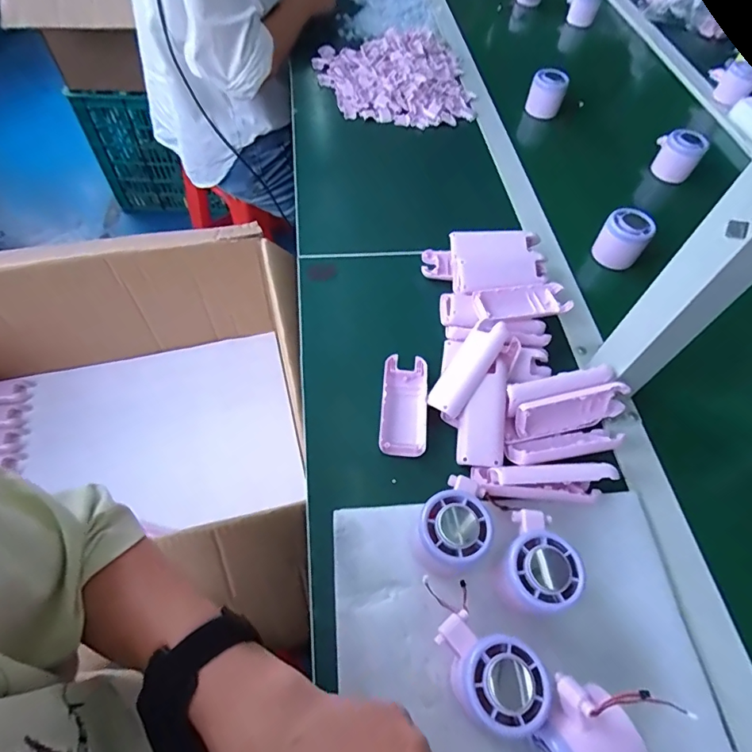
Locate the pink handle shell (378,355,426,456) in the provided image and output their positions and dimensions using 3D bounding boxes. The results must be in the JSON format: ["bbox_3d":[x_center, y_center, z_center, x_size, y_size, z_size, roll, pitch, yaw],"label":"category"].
[{"bbox_3d":[0.027,0.029,0.460,0.043,0.015,0.104,6,58,0],"label":"pink handle shell"}]

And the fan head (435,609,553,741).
[{"bbox_3d":[0.076,0.203,0.322,0.050,0.050,0.075,-37,67,-23],"label":"fan head"}]

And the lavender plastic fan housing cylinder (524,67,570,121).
[{"bbox_3d":[0.288,-0.472,0.779,0.063,0.067,0.045,19,59,8],"label":"lavender plastic fan housing cylinder"}]

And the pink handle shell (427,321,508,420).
[{"bbox_3d":[0.089,-0.007,0.451,0.037,0.020,0.099,35,86,17],"label":"pink handle shell"}]

